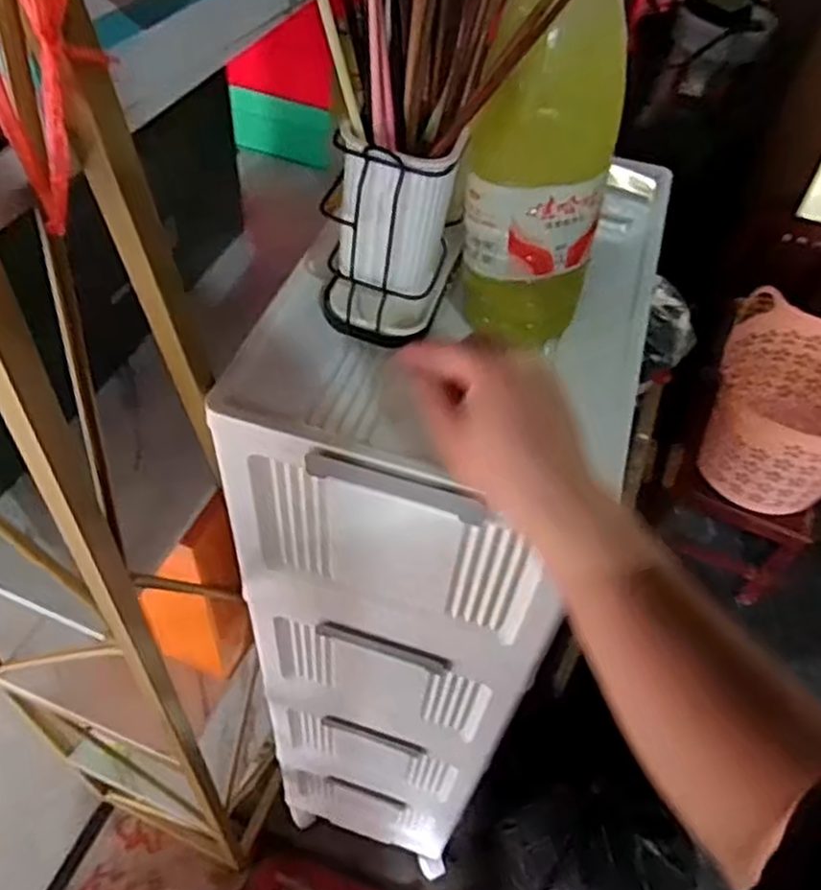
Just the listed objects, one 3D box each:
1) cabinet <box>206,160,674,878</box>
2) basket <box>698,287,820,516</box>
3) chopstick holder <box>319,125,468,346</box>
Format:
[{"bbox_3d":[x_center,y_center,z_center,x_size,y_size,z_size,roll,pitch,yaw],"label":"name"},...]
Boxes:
[{"bbox_3d":[0.006,0.185,0.998,0.289,1.028,0.401,16,52,7],"label":"cabinet"},{"bbox_3d":[0.759,-0.064,1.474,0.349,0.293,0.317,23,53,13],"label":"basket"},{"bbox_3d":[-0.015,-0.155,0.547,0.092,0.154,0.085,4,51,-2],"label":"chopstick holder"}]

